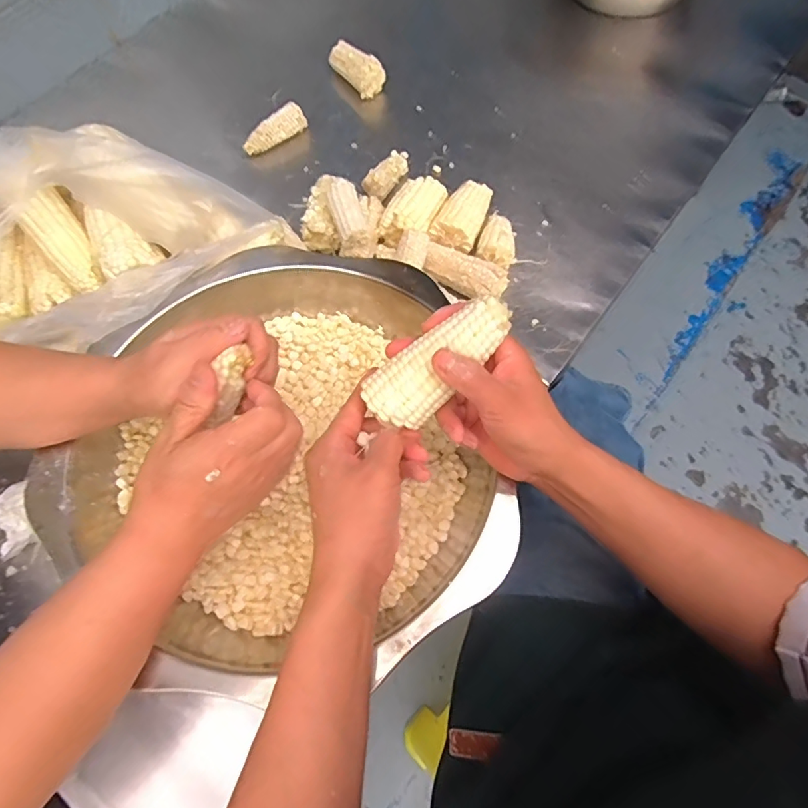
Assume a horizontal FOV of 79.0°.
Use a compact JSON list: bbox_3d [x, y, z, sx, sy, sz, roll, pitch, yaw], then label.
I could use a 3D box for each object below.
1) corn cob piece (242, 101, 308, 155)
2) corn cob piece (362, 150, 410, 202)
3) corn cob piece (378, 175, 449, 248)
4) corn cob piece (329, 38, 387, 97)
[{"bbox_3d":[-0.175,-0.370,0.671,0.092,0.037,0.029,-43,73,-15],"label":"corn cob piece"},{"bbox_3d":[-0.019,-0.301,0.642,0.032,0.031,0.079,32,72,14],"label":"corn cob piece"},{"bbox_3d":[0.011,-0.229,0.600,0.057,0.054,0.084,23,70,11],"label":"corn cob piece"},{"bbox_3d":[-0.069,-0.484,0.708,0.086,0.041,0.044,41,74,16],"label":"corn cob piece"}]

